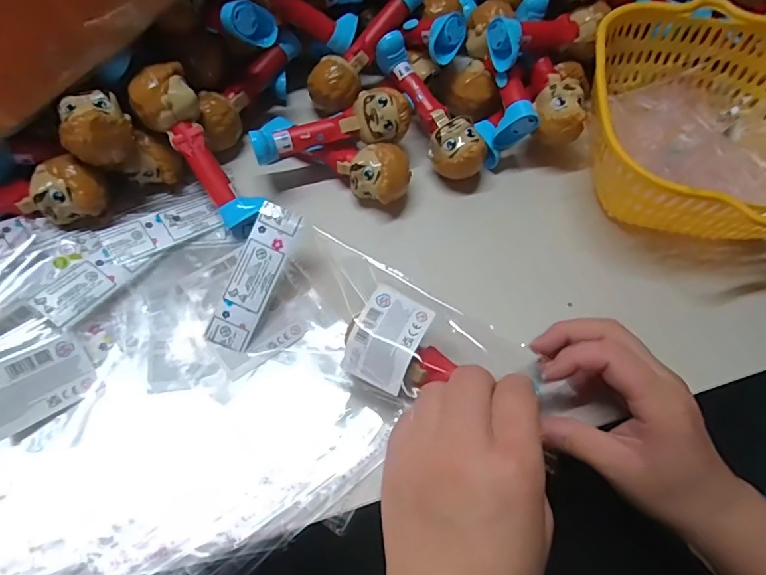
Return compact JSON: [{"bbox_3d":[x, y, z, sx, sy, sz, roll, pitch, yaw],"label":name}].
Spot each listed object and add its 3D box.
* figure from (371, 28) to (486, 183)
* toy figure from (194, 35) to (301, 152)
[{"bbox_3d":[0.038,-0.145,0.372,0.037,0.049,0.119,-28,68,-15],"label":"figure"},{"bbox_3d":[-0.113,-0.162,0.386,0.032,0.033,0.114,28,66,11],"label":"toy figure"}]

